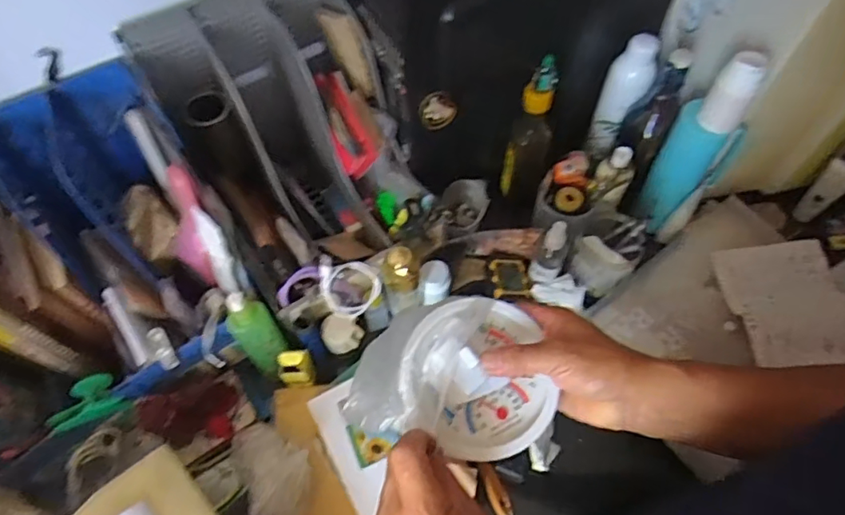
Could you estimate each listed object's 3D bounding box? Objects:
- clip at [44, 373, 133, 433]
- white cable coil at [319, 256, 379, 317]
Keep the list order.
[{"bbox_3d":[-0.357,0.157,0.580,0.069,0.038,0.036,-35,65,-17],"label":"clip"},{"bbox_3d":[-0.089,0.033,0.665,0.074,0.074,0.018,0,19,-22],"label":"white cable coil"}]

